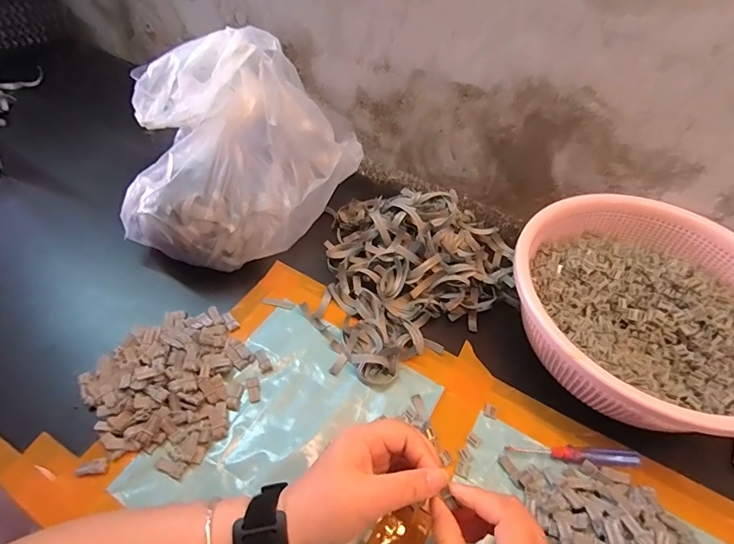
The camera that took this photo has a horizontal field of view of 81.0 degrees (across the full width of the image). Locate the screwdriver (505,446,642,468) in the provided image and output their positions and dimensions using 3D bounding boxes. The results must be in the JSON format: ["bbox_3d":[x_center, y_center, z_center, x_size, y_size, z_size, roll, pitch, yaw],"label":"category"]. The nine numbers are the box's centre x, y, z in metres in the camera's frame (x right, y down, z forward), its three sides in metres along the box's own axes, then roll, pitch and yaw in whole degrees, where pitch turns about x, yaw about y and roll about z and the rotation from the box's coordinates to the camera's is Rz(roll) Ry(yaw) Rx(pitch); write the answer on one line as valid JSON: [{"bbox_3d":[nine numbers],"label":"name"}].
[{"bbox_3d":[0.191,0.168,0.397,0.115,0.011,0.014,5,50,0],"label":"screwdriver"}]

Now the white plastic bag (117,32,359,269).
[{"bbox_3d":[-0.166,-0.157,0.535,0.222,0.185,0.284,33,55,21],"label":"white plastic bag"}]

